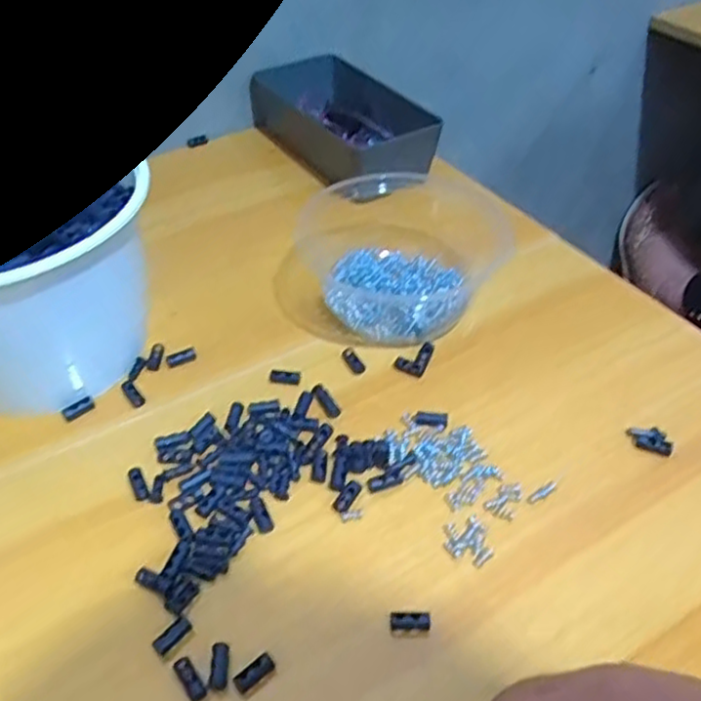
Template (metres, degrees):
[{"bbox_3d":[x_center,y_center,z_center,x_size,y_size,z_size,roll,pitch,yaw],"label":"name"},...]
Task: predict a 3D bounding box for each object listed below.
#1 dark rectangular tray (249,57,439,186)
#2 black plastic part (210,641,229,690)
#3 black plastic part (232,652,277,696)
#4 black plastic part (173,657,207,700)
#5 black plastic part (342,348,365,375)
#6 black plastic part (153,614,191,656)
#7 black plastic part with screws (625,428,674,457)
[{"bbox_3d":[-0.005,-0.208,0.624,0.105,0.051,0.176,-25,50,-24],"label":"dark rectangular tray"},{"bbox_3d":[-0.057,0.136,0.300,0.007,0.004,0.019,-2,59,0],"label":"black plastic part"},{"bbox_3d":[-0.041,0.138,0.297,0.018,0.008,0.008,-26,50,-25],"label":"black plastic part"},{"bbox_3d":[-0.069,0.140,0.297,0.008,0.004,0.020,-28,51,-26],"label":"black plastic part"},{"bbox_3d":[0.002,0.006,0.435,0.009,0.004,0.021,-24,49,-20],"label":"black plastic part"},{"bbox_3d":[-0.079,0.126,0.309,0.007,0.006,0.018,31,54,28],"label":"black plastic part"},{"bbox_3d":[0.167,0.049,0.388,0.025,0.004,0.015,21,48,19],"label":"black plastic part with screws"}]

